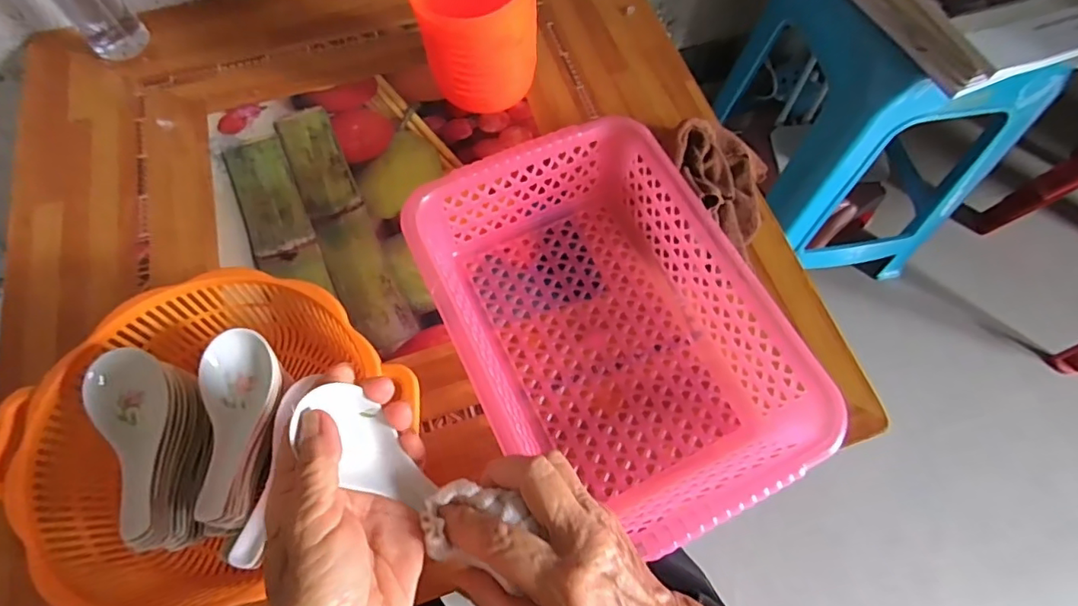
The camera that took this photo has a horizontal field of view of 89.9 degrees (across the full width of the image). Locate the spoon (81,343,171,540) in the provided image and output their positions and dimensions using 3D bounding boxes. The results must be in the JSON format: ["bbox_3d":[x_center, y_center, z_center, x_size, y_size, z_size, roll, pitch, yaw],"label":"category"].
[{"bbox_3d":[-0.248,0.083,0.330,0.040,0.025,0.120,-26,68,-13],"label":"spoon"}]

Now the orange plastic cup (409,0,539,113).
[{"bbox_3d":[-0.055,-0.241,0.491,0.107,0.150,0.096,-5,66,-2],"label":"orange plastic cup"}]

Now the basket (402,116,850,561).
[{"bbox_3d":[0.049,0.018,0.415,0.211,0.078,0.299,-24,68,-10],"label":"basket"}]

